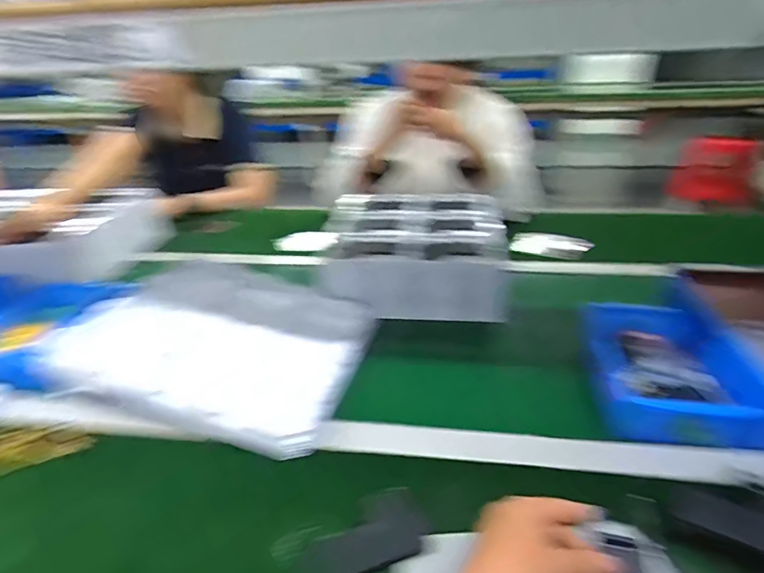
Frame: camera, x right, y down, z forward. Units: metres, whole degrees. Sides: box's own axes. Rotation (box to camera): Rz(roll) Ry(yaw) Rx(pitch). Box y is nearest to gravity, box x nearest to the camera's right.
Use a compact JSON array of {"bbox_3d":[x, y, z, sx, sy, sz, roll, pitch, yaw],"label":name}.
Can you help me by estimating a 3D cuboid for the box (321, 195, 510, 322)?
[{"bbox_3d":[0.060,-0.075,0.870,0.300,0.114,0.340,1,28,3],"label":"box"}]

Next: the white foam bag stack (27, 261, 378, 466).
[{"bbox_3d":[-0.207,0.063,0.616,0.357,0.043,0.277,17,45,5],"label":"white foam bag stack"}]

